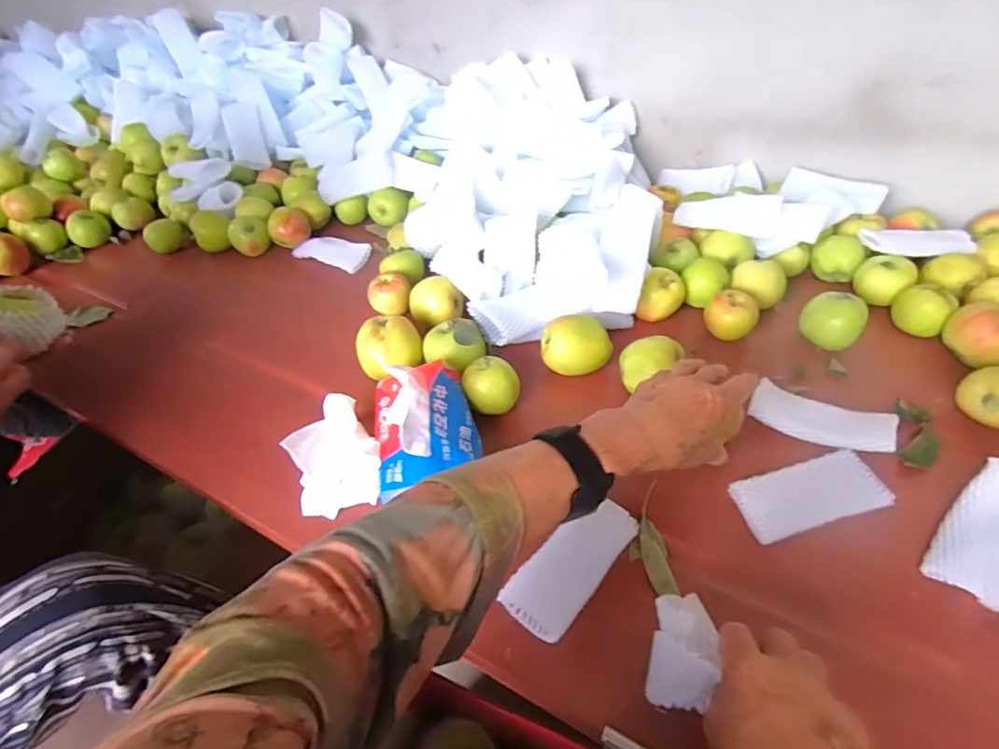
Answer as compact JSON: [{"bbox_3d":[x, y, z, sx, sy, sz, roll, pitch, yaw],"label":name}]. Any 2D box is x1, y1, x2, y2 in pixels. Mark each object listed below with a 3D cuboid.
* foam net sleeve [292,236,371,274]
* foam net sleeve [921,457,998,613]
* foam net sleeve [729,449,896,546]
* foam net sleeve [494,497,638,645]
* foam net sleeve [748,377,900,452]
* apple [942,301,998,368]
[{"bbox_3d":[-0.261,-0.190,0.818,0.116,0.018,0.054,15,48,17],"label":"foam net sleeve"},{"bbox_3d":[0.385,0.121,0.412,0.052,0.013,0.121,34,68,31],"label":"foam net sleeve"},{"bbox_3d":[0.267,0.103,0.454,0.124,0.011,0.054,-13,46,-9],"label":"foam net sleeve"},{"bbox_3d":[0.061,0.150,0.420,0.048,0.029,0.123,33,56,30],"label":"foam net sleeve"},{"bbox_3d":[0.305,0.044,0.501,0.114,0.028,0.053,25,52,25],"label":"foam net sleeve"},{"bbox_3d":[0.506,-0.048,0.544,0.073,0.054,0.064,-35,53,-27],"label":"apple"}]

